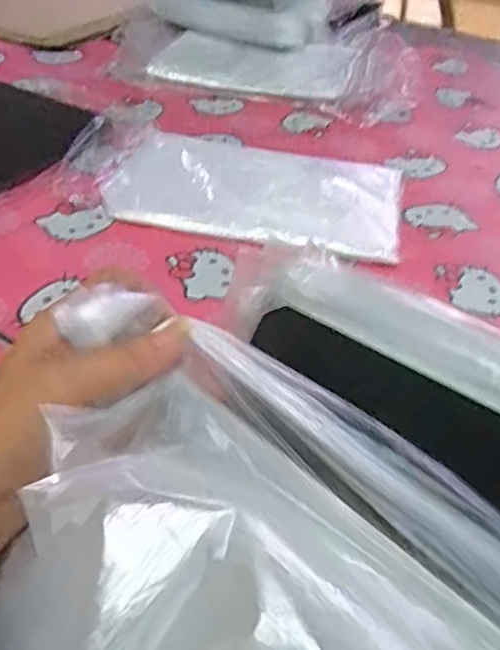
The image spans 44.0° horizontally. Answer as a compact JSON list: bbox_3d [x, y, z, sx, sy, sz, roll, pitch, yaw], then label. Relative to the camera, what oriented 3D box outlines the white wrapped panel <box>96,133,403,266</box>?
[{"bbox_3d":[0.012,-0.166,0.741,0.332,0.016,0.235,13,42,8],"label":"white wrapped panel"}]

